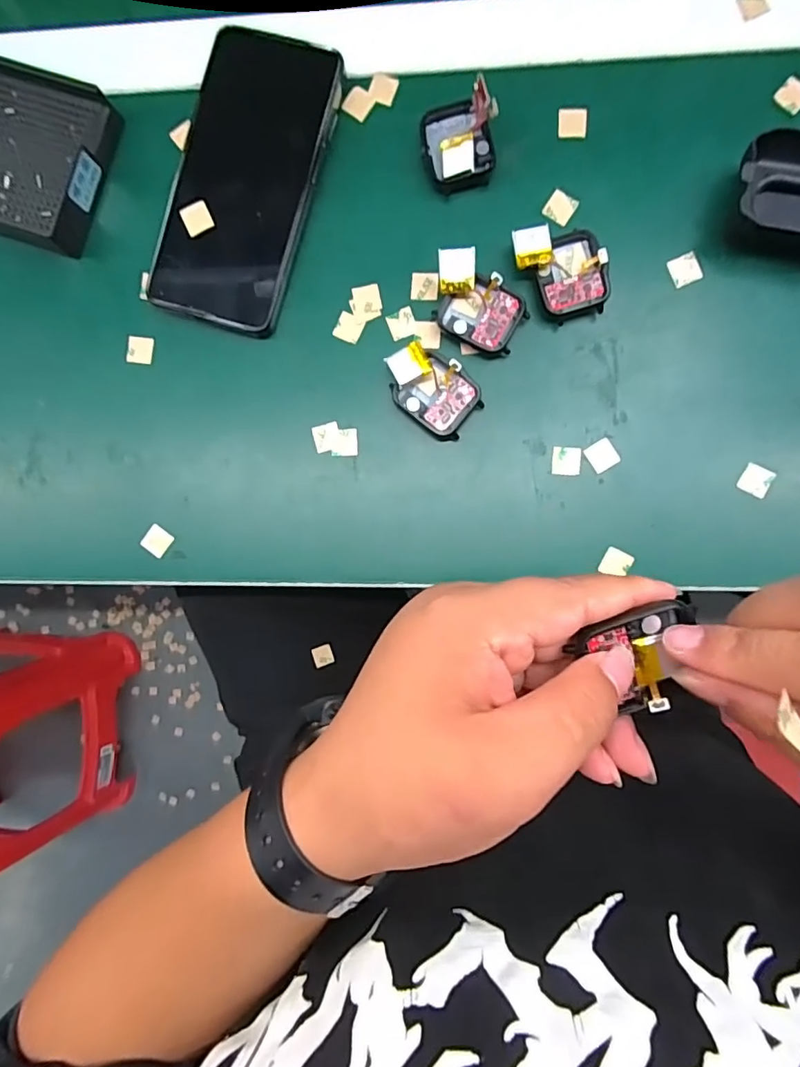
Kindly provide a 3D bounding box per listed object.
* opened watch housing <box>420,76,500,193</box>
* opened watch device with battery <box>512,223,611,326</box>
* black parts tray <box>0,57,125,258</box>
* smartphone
[{"bbox_3d":[0.034,-0.221,0.296,0.043,0.015,0.047,-15,89,4],"label":"opened watch housing"},{"bbox_3d":[0.090,-0.145,0.289,0.045,0.015,0.051,-16,89,4],"label":"opened watch device with battery"},{"bbox_3d":[-0.248,-0.231,0.313,0.139,0.023,0.090,18,91,4],"label":"black parts tray"},{"bbox_3d":[-0.089,-0.203,0.304,0.078,0.017,0.162,15,91,4],"label":"smartphone"}]

